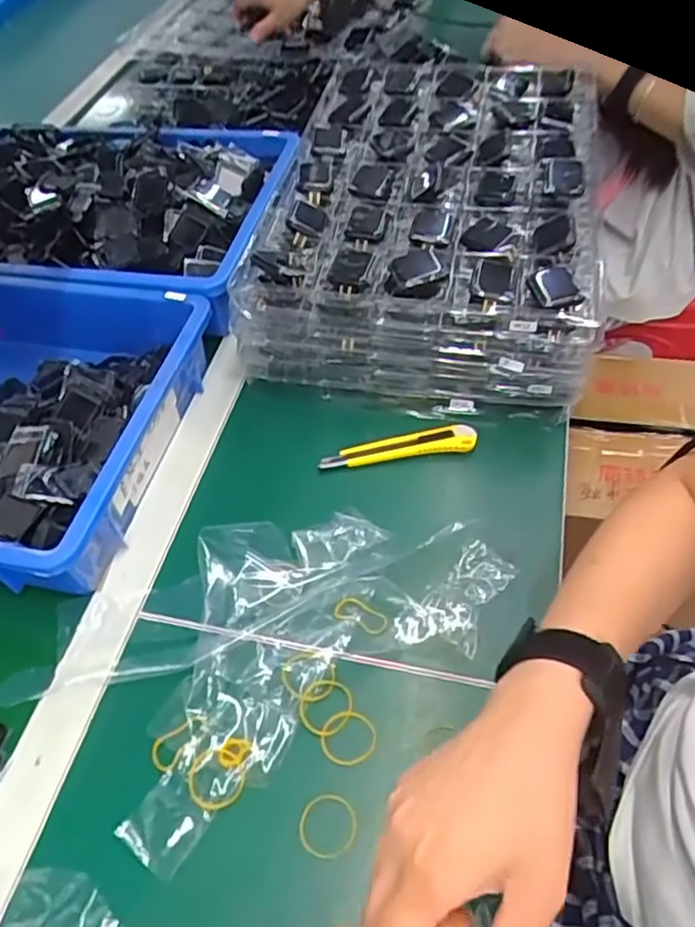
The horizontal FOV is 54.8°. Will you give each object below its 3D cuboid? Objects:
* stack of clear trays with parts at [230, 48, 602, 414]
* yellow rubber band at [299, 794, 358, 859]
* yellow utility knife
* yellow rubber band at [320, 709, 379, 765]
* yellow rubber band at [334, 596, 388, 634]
[{"bbox_3d":[0.087,-0.254,0.669,0.299,0.095,0.432,6,53,10],"label":"stack of clear trays with parts"},{"bbox_3d":[-0.011,0.216,0.400,0.034,0.004,0.034,-3,52,3],"label":"yellow rubber band"},{"bbox_3d":[0.042,-0.014,0.564,0.129,0.015,0.019,-9,52,-2],"label":"yellow utility knife"},{"bbox_3d":[0.001,0.176,0.431,0.035,0.004,0.034,-3,52,3],"label":"yellow rubber band"},{"bbox_3d":[0.010,0.109,0.479,0.039,0.006,0.018,22,58,21],"label":"yellow rubber band"}]

